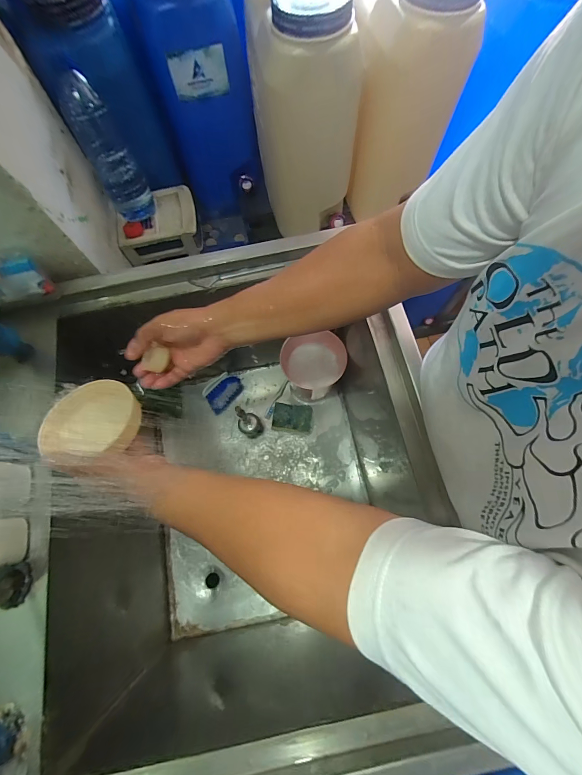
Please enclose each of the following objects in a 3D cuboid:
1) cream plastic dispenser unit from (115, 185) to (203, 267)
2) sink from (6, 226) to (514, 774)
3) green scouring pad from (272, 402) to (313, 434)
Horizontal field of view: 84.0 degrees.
[{"bbox_3d":[-0.288,-0.357,0.713,0.168,0.065,0.130,-16,72,-3],"label":"cream plastic dispenser unit"},{"bbox_3d":[-0.109,0.181,0.636,0.709,0.440,0.719,-5,72,0],"label":"sink"},{"bbox_3d":[0.003,0.080,0.846,0.104,0.035,0.077,6,72,4],"label":"green scouring pad"}]

